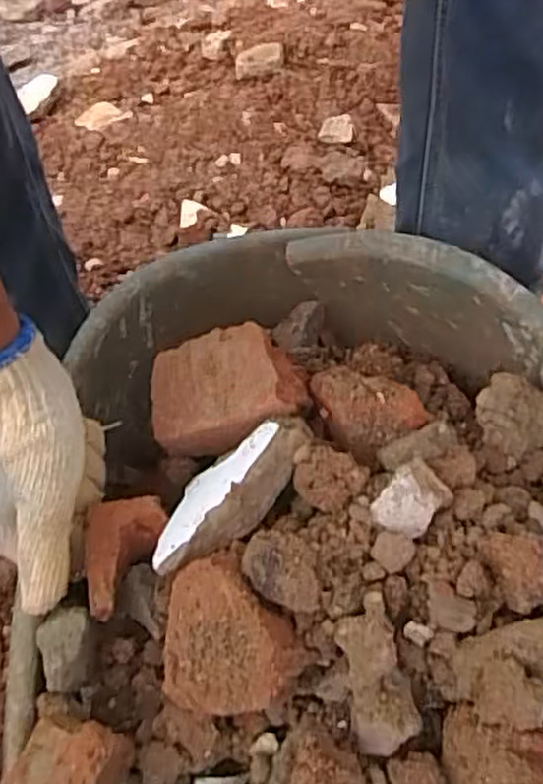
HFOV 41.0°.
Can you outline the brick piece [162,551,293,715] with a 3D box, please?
[{"bbox_3d":[-0.021,0.116,0.352,0.061,0.037,0.068,1,53,7],"label":"brick piece"}]

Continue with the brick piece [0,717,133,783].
[{"bbox_3d":[-0.099,0.186,0.344,0.046,0.029,0.054,11,55,13],"label":"brick piece"}]

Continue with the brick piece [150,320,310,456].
[{"bbox_3d":[-0.022,0.003,0.450,0.090,0.050,0.074,-24,59,19],"label":"brick piece"}]

